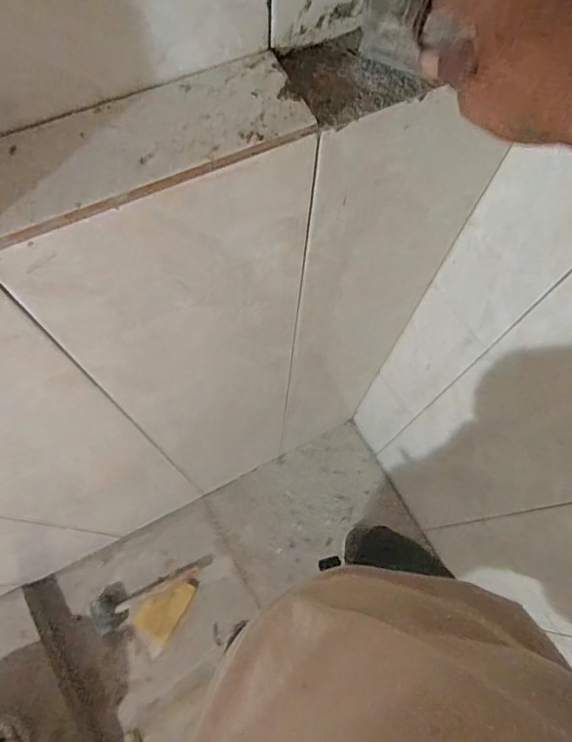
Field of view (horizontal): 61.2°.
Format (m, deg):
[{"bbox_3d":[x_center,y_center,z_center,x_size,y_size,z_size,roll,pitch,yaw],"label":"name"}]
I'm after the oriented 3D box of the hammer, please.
[{"bbox_3d":[-0.346,0.538,1.239,0.313,0.032,0.095,-31,73,-14],"label":"hammer"}]

